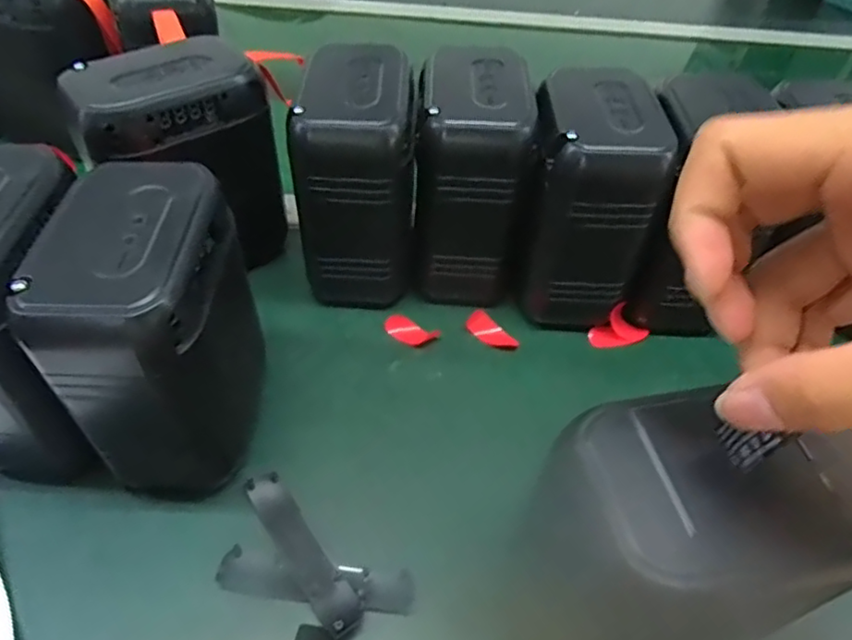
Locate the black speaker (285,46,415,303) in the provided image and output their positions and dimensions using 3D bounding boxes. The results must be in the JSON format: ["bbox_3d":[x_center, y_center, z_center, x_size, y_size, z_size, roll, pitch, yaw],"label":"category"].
[{"bbox_3d":[-0.047,-0.095,0.430,0.079,0.155,0.111,-2,49,-7],"label":"black speaker"}]

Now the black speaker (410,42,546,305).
[{"bbox_3d":[0.034,-0.097,0.433,0.076,0.157,0.105,5,49,0],"label":"black speaker"}]

